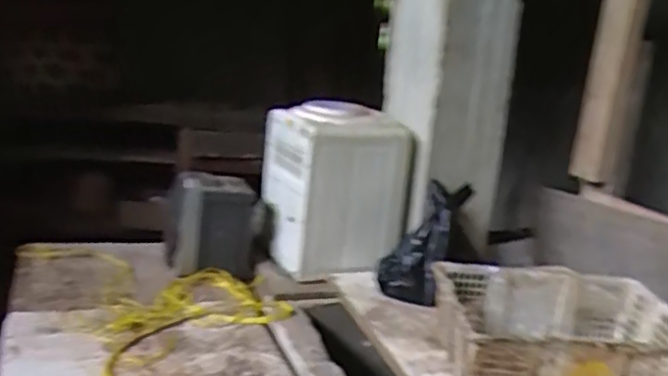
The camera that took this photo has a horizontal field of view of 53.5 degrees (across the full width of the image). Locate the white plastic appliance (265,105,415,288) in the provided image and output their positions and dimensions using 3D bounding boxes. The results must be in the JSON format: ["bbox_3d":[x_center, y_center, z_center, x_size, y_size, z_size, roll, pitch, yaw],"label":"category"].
[{"bbox_3d":[-0.008,-0.005,1.910,0.356,0.441,0.372,1,15,-18],"label":"white plastic appliance"}]

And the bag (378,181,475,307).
[{"bbox_3d":[0.235,0.129,1.683,0.110,0.331,0.154,35,-8,-39],"label":"bag"}]

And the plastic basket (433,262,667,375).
[{"bbox_3d":[0.453,0.311,1.341,0.457,0.183,0.350,5,14,-1],"label":"plastic basket"}]

